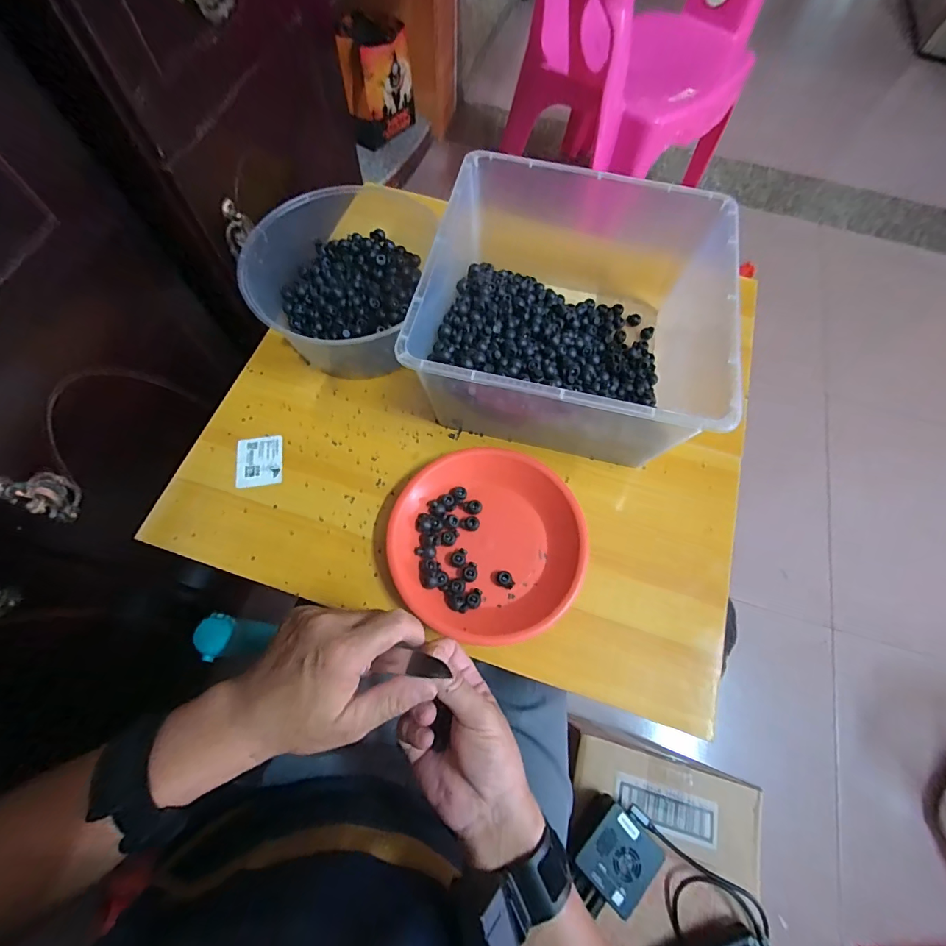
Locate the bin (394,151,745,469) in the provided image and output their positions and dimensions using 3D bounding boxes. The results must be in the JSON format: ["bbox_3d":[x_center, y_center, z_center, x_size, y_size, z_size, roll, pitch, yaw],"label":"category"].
[{"bbox_3d":[0.104,-0.170,0.497,0.298,0.153,0.294,12,68,3],"label":"bin"}]

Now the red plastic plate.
[{"bbox_3d":[0.015,0.071,0.458,0.194,0.028,0.192,1,67,-2],"label":"red plastic plate"}]

